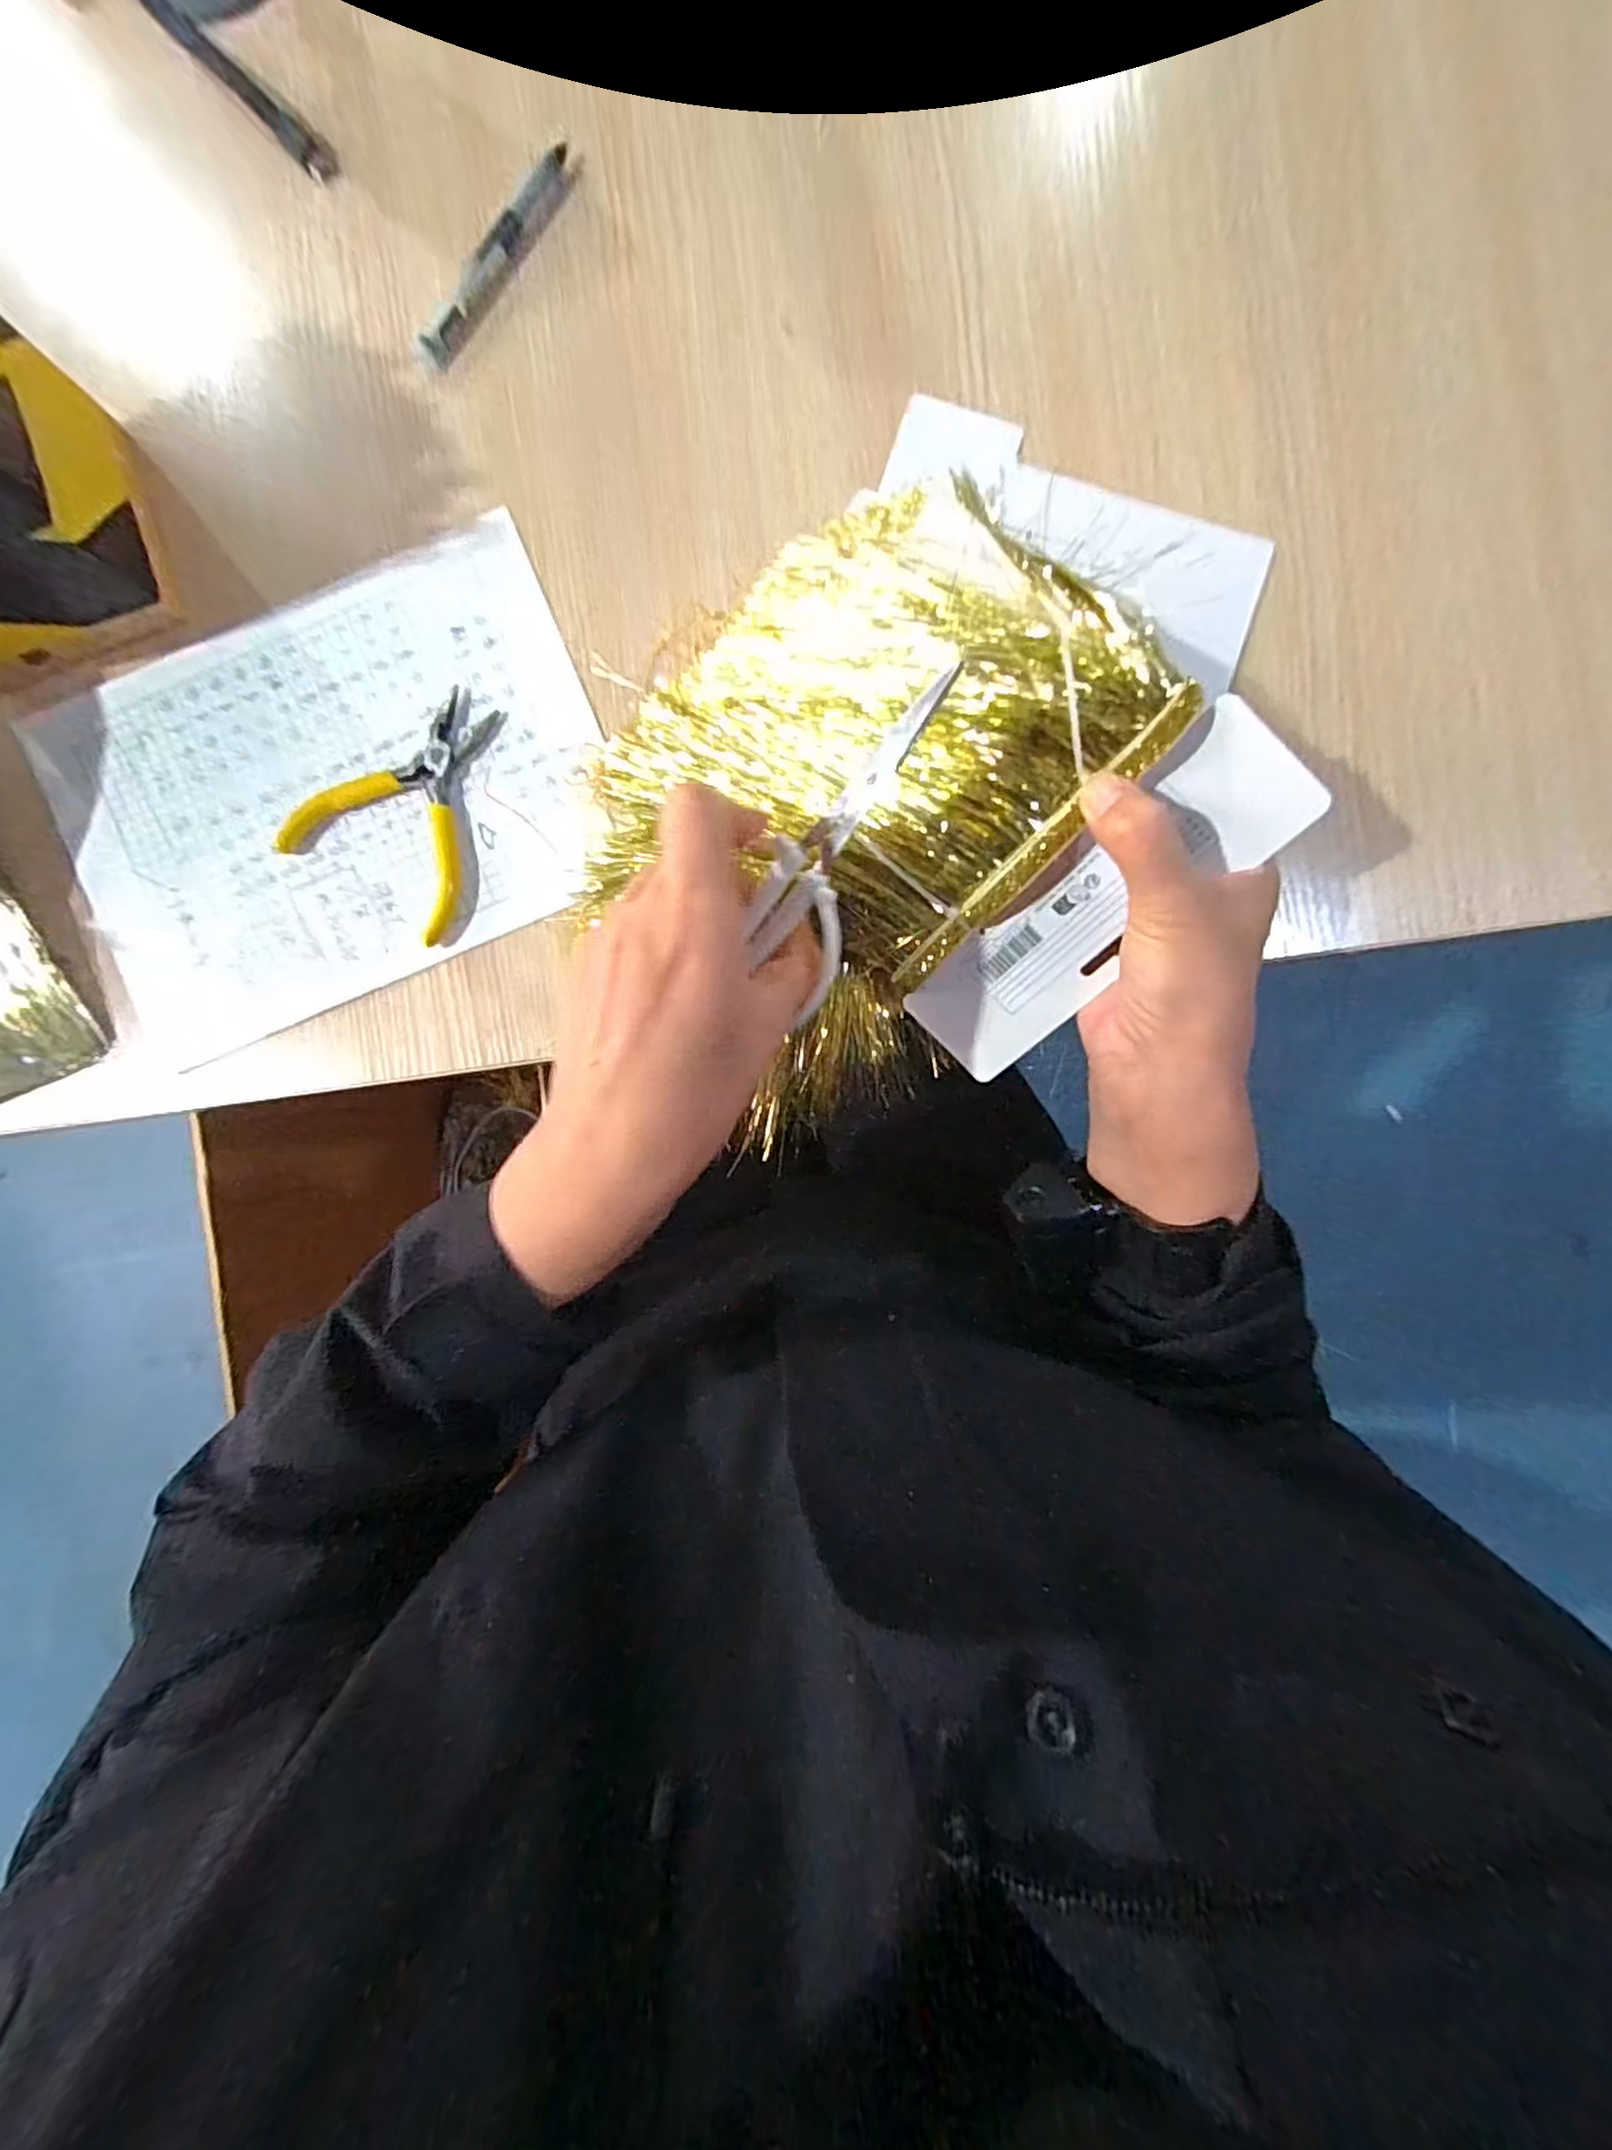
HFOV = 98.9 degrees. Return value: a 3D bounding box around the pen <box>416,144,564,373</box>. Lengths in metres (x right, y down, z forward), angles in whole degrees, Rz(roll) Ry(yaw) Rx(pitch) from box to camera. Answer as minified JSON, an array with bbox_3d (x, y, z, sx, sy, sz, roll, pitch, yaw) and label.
[{"bbox_3d":[-0.147,-0.384,0.322,0.013,0.008,0.117,35,91,0],"label":"pen"}]

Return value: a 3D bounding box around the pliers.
[{"bbox_3d":[-0.198,-0.131,0.327,0.085,0.007,0.116,16,91,0],"label":"pliers"}]

